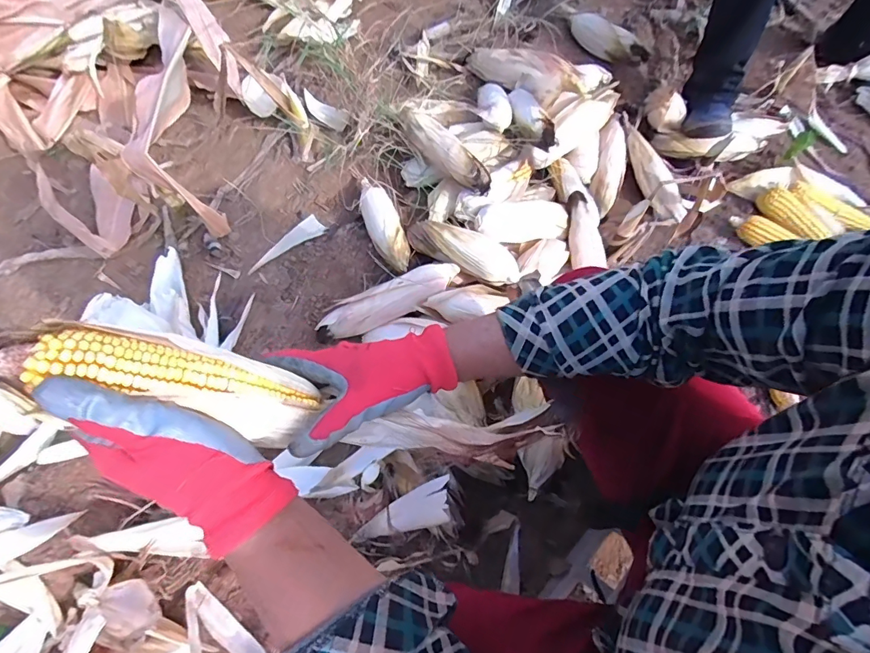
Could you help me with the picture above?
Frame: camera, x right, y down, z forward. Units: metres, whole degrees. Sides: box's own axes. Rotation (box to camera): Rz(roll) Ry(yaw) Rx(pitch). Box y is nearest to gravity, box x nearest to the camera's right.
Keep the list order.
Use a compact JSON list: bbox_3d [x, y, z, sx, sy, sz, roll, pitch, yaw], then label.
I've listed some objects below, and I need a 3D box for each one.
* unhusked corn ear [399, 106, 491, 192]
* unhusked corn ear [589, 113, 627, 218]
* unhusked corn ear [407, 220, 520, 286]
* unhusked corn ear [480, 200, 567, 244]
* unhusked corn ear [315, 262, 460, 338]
[{"bbox_3d":[0.008,-0.357,0.865,0.067,0.049,0.306,-30,60,-14],"label":"unhusked corn ear"},{"bbox_3d":[0.377,-0.342,0.960,0.072,0.058,0.246,17,68,4],"label":"unhusked corn ear"},{"bbox_3d":[0.049,-0.141,0.788,0.227,0.049,0.075,27,68,22],"label":"unhusked corn ear"},{"bbox_3d":[0.164,-0.200,0.836,0.186,0.049,0.068,-8,67,-20],"label":"unhusked corn ear"},{"bbox_3d":[-0.075,-0.043,0.757,0.243,0.047,0.059,-25,70,3],"label":"unhusked corn ear"}]

